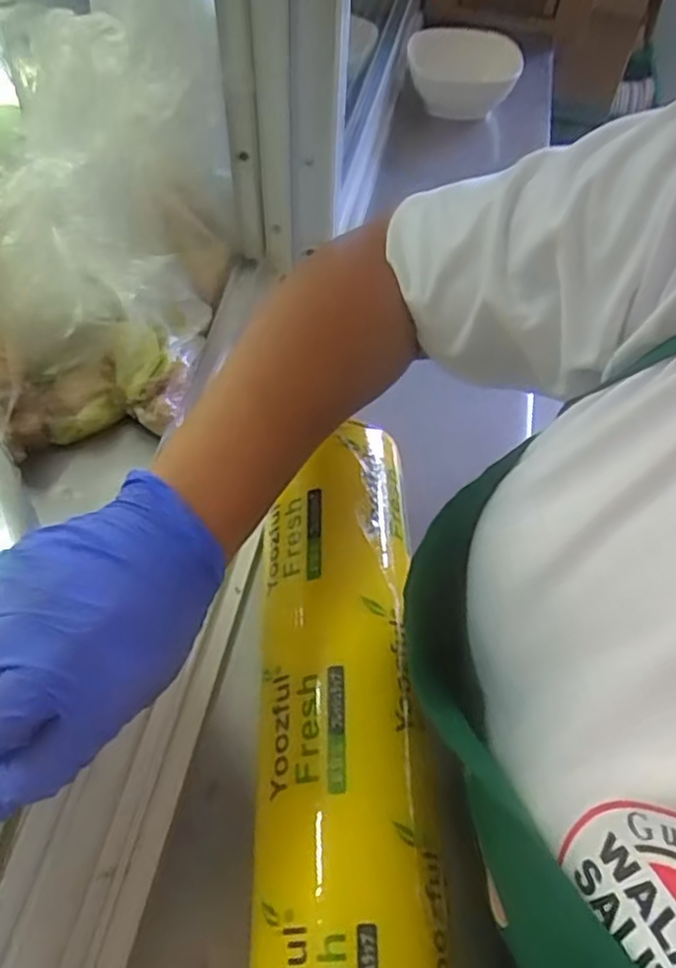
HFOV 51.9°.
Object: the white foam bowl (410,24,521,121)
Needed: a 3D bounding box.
[{"bbox_3d":[0.160,-0.536,0.899,0.137,0.062,0.136,3,52,-4],"label":"white foam bowl"}]

